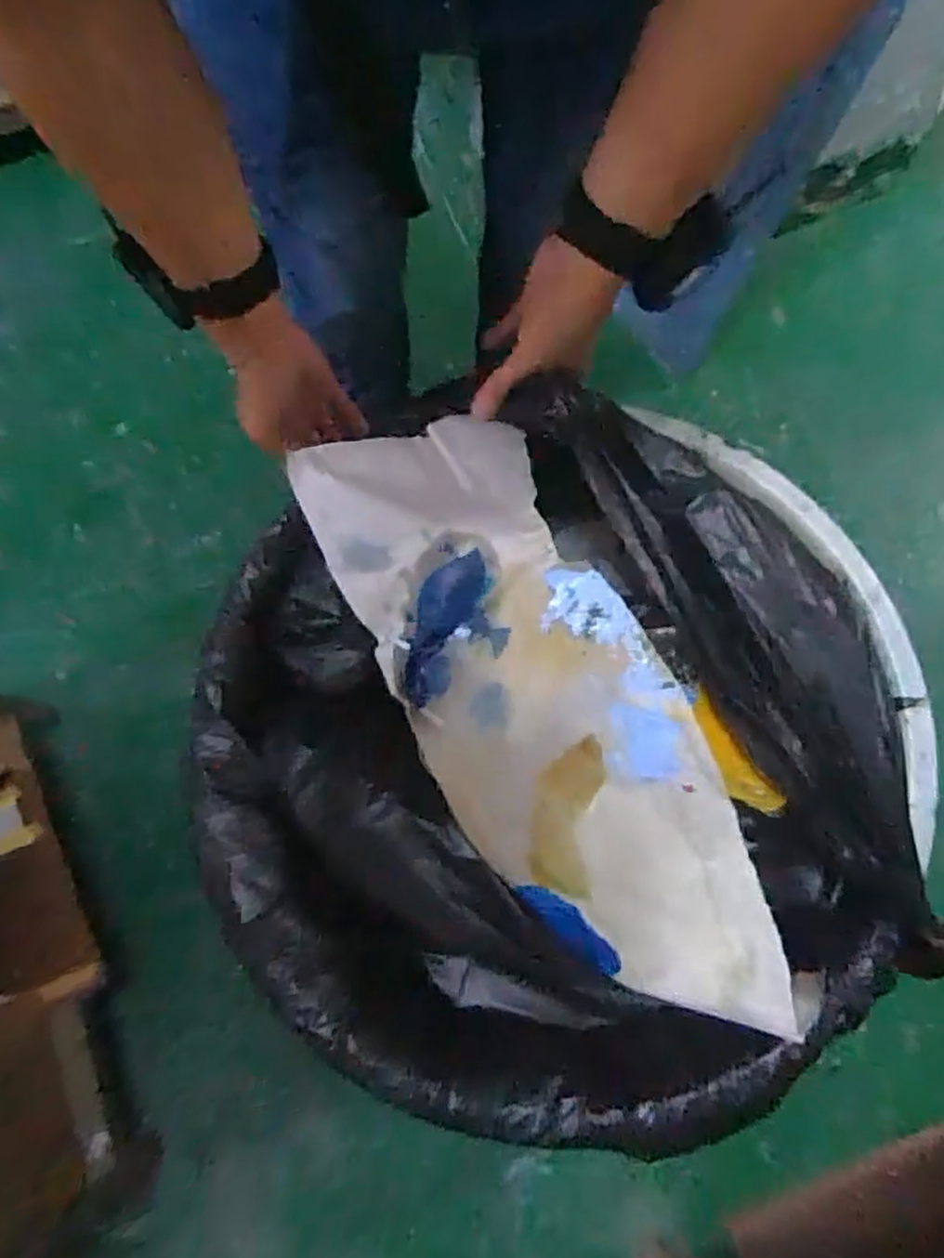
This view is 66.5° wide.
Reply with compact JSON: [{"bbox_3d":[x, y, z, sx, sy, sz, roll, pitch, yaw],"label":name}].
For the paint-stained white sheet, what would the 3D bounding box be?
[{"bbox_3d":[0.038,0.044,0.454,0.155,0.026,0.419,-29,83,8],"label":"paint-stained white sheet"}]

